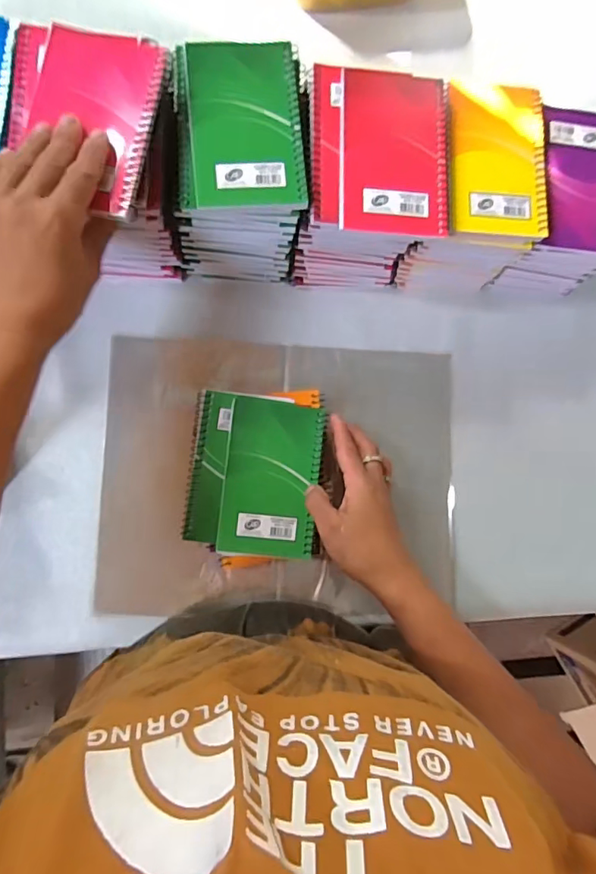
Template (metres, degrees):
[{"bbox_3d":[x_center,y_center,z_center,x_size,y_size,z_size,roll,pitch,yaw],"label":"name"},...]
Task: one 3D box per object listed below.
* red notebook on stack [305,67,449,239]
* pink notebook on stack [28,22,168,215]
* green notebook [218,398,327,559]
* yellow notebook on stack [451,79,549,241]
[{"bbox_3d":[0.065,-0.219,0.382,0.109,0.013,0.128,2,85,-7],"label":"red notebook on stack"},{"bbox_3d":[-0.140,-0.218,0.339,0.080,0.012,0.130,12,84,-6],"label":"pink notebook on stack"},{"bbox_3d":[-0.022,0.035,0.430,0.081,0.006,0.132,7,84,-6],"label":"green notebook"},{"bbox_3d":[0.163,-0.226,0.404,0.080,0.006,0.128,2,85,-7],"label":"yellow notebook on stack"}]

